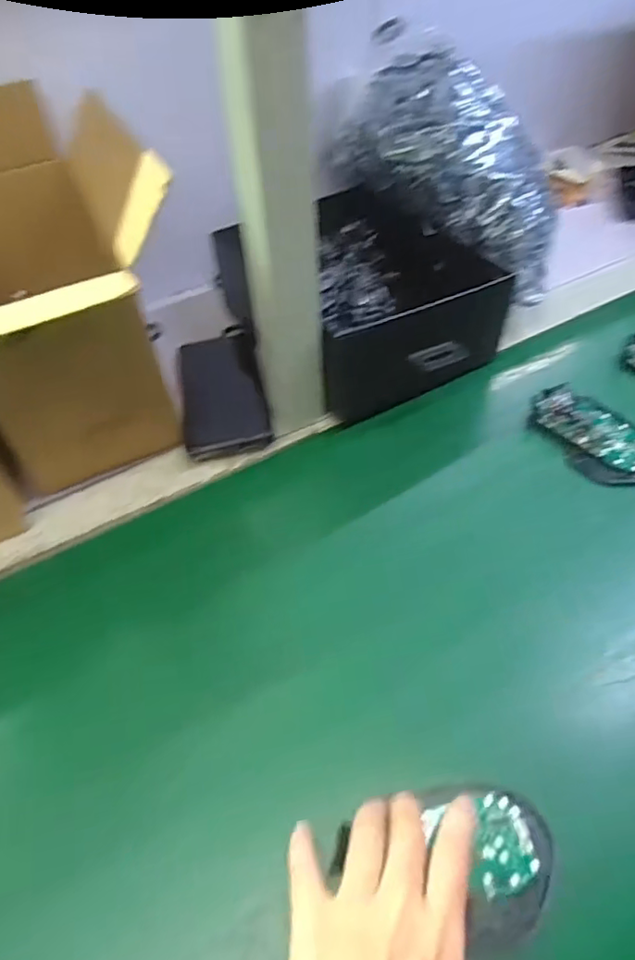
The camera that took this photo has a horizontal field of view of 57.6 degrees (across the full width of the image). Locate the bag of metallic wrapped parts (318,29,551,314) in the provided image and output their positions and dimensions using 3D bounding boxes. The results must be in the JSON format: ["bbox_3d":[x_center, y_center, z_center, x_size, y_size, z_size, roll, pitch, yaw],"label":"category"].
[{"bbox_3d":[0.141,-0.309,0.578,0.134,0.111,0.289,-39,83,-25],"label":"bag of metallic wrapped parts"}]

